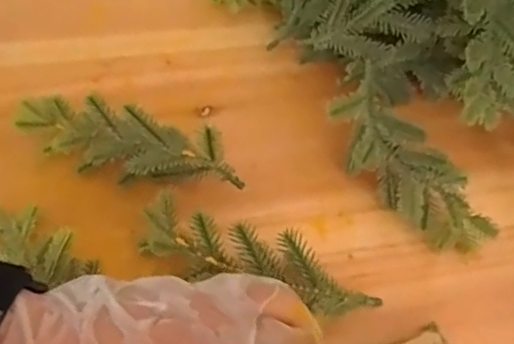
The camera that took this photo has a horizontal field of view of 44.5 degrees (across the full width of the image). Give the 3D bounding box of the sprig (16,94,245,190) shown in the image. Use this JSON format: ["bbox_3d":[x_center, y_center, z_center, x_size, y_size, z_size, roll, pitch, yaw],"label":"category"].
[{"bbox_3d":[-0.072,-0.015,0.347,0.126,0.033,0.041,17,57,6],"label":"sprig"}]

